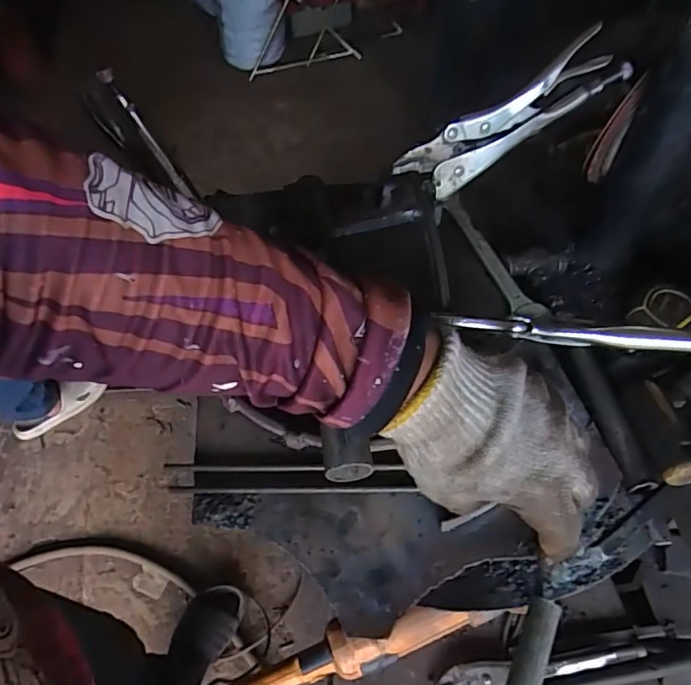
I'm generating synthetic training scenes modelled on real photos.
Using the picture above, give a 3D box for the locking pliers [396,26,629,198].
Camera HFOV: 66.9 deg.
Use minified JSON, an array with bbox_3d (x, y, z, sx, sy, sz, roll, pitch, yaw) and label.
[{"bbox_3d":[0.120,-0.165,0.386,0.172,0.048,0.015,-30,28,7],"label":"locking pliers"}]

